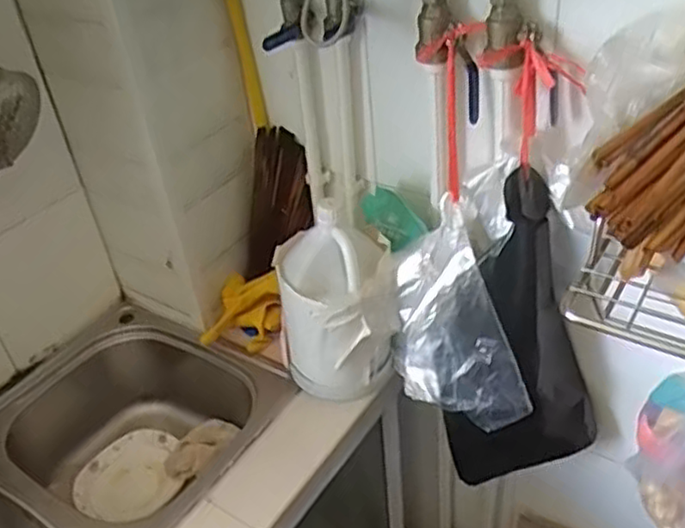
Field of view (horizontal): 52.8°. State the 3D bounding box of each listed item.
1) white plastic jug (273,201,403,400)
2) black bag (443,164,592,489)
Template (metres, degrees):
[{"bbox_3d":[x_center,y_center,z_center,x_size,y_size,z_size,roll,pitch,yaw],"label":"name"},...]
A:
[{"bbox_3d":[-0.010,0.058,0.938,0.137,0.234,0.122,-24,39,-22],"label":"white plastic jug"},{"bbox_3d":[0.231,0.101,0.870,0.196,0.405,0.102,-1,36,8],"label":"black bag"}]

